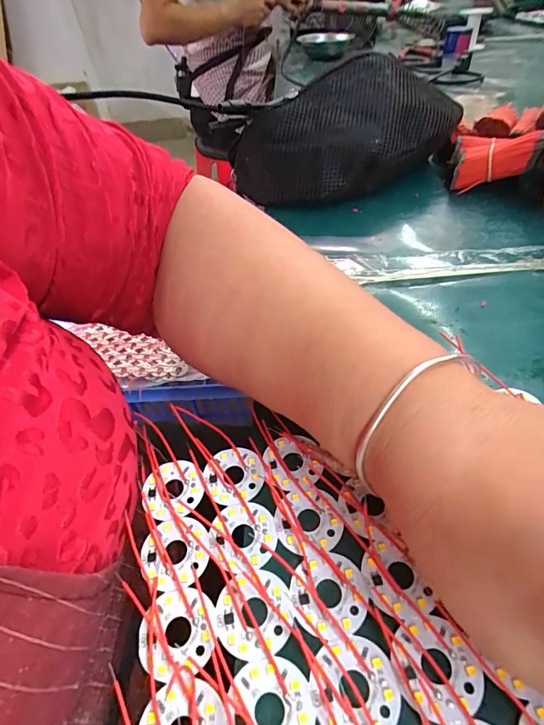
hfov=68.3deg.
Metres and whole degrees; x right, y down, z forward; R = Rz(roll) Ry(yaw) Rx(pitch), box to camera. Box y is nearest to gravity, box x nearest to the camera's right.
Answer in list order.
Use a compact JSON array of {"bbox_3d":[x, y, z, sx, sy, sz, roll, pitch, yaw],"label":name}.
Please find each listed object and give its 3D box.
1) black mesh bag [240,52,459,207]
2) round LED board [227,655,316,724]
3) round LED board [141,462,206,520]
[{"bbox_3d":[0.067,-0.224,0.395,0.196,0.091,0.113,-22,48,-14],"label":"black mesh bag"},{"bbox_3d":[0.000,0.121,0.139,0.029,0.004,0.031,-3,47,3],"label":"round LED board"},{"bbox_3d":[-0.050,0.063,0.201,0.030,0.004,0.030,-3,47,3],"label":"round LED board"}]

